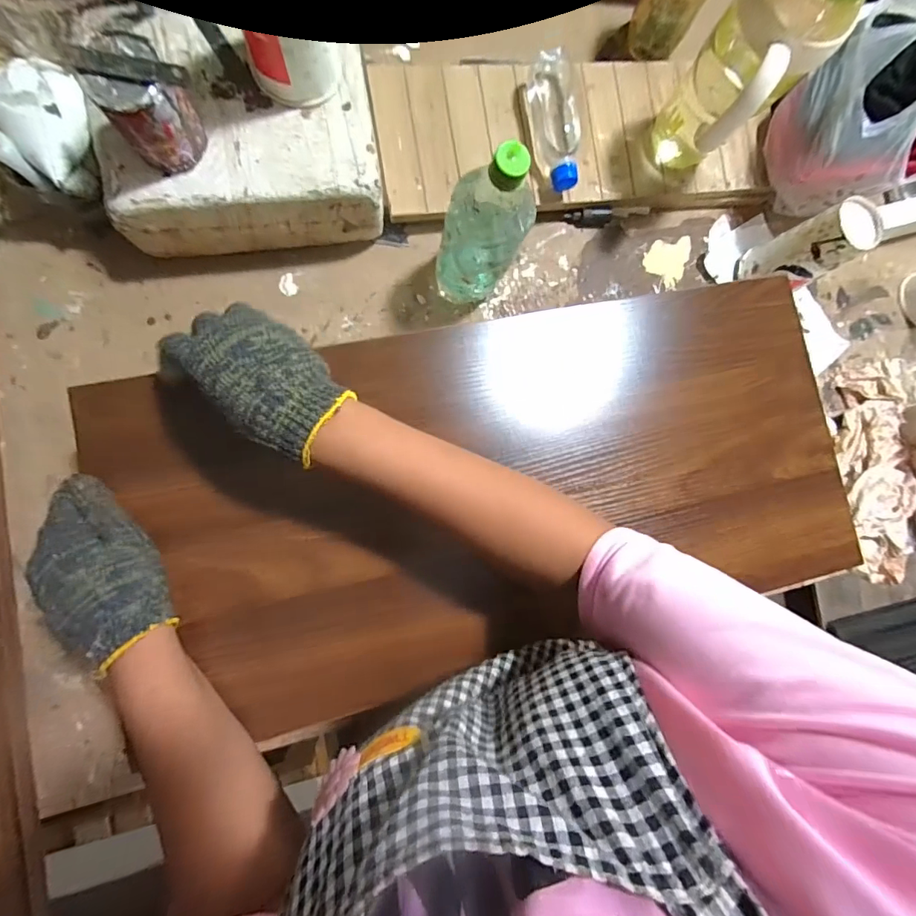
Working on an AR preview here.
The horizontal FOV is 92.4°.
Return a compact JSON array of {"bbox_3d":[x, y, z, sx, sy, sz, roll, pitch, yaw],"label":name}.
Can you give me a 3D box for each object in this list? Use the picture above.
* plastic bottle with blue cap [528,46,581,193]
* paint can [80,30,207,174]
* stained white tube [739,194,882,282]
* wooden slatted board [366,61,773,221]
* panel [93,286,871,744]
[{"bbox_3d":[0.114,-0.397,0.526,0.052,0.039,0.156,-9,91,-8],"label":"plastic bottle with blue cap"},{"bbox_3d":[-0.259,-0.294,0.373,0.058,0.074,0.063,0,90,-8],"label":"paint can"},{"bbox_3d":[0.423,-0.256,0.543,0.063,0.133,0.066,-1,90,-33],"label":"stained white tube"},{"bbox_3d":[0.156,-0.403,0.552,0.502,0.038,0.181,-9,92,-8],"label":"wooden slatted board"},{"bbox_3d":[0.060,0.023,0.422,0.675,0.026,0.318,-13,87,-9],"label":"panel"}]

